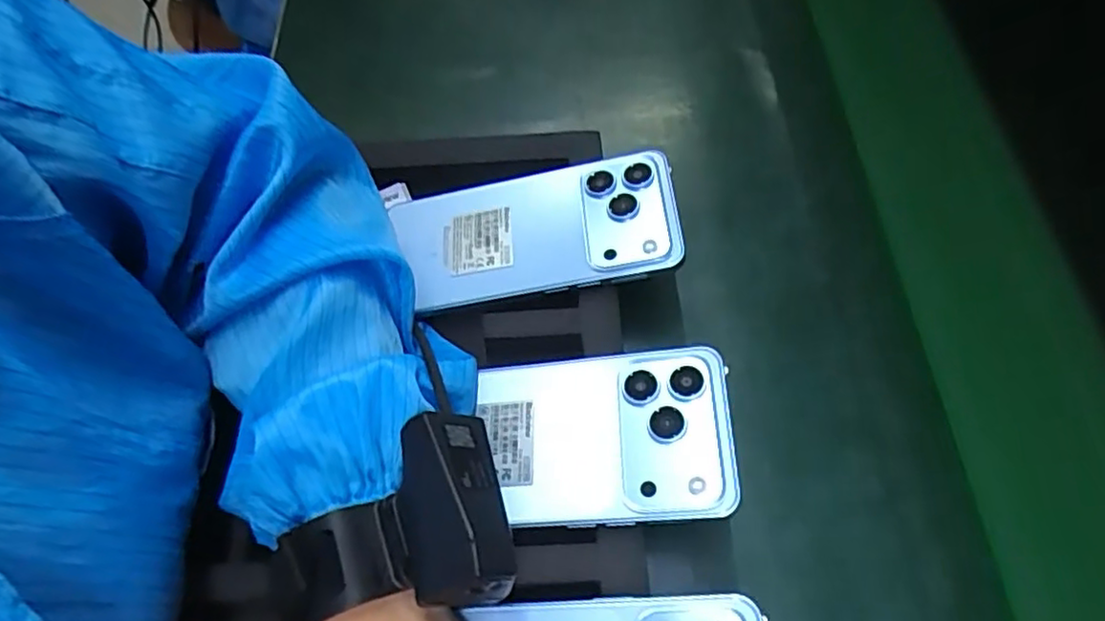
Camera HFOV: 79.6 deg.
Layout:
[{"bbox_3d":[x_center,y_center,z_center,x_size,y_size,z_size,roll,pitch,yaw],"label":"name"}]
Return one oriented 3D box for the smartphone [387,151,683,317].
[{"bbox_3d":[-0.011,-0.041,0.356,0.151,0.007,0.075,-9,63,11],"label":"smartphone"}]

